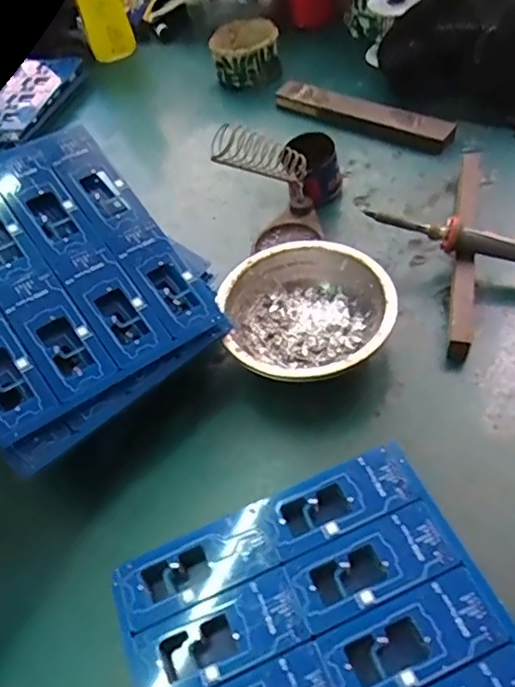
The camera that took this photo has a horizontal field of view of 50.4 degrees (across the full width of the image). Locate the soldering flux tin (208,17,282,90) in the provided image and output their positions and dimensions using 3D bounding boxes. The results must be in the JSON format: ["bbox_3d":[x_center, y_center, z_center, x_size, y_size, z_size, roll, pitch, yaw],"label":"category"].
[{"bbox_3d":[-0.014,-0.367,0.694,0.084,0.057,0.085,-9,51,3],"label":"soldering flux tin"}]

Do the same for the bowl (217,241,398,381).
[{"bbox_3d":[0.037,-0.019,0.415,0.121,0.046,0.125,-5,52,6],"label":"bowl"}]

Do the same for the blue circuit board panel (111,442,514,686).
[{"bbox_3d":[0.031,0.156,0.289,0.190,0.004,0.160,-23,51,-7],"label":"blue circuit board panel"}]

